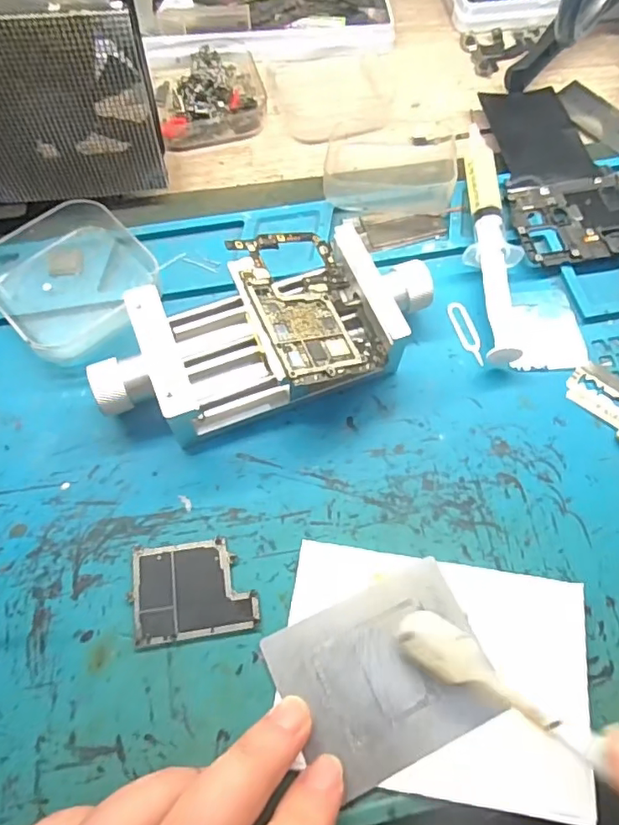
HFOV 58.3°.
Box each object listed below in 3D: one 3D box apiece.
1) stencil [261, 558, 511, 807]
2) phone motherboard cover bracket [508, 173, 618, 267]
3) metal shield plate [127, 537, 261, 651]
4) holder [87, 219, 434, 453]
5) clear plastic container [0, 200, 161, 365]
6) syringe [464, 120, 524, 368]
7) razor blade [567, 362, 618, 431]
[{"bbox_3d":[0.026,0.089,0.189,0.067,0.004,0.055,-23,70,-10],"label":"stencil"},{"bbox_3d":[0.130,-0.093,0.266,0.067,0.005,0.046,-11,68,-6],"label":"phone motherboard cover bracket"},{"bbox_3d":[-0.042,0.063,0.198,0.042,0.004,0.033,-9,68,-5],"label":"metal shield plate"},{"bbox_3d":[-0.016,-0.031,0.222,0.137,0.035,0.066,-22,70,-10],"label":"holder"},{"bbox_3d":[-0.105,-0.060,0.240,0.067,0.018,0.063,38,72,13],"label":"clear plastic container"},{"bbox_3d":[0.083,-0.081,0.256,0.021,0.015,0.127,3,68,0],"label":"syringe"},{"bbox_3d":[0.130,-0.004,0.232,0.041,0.004,0.022,36,72,13],"label":"razor blade"}]

